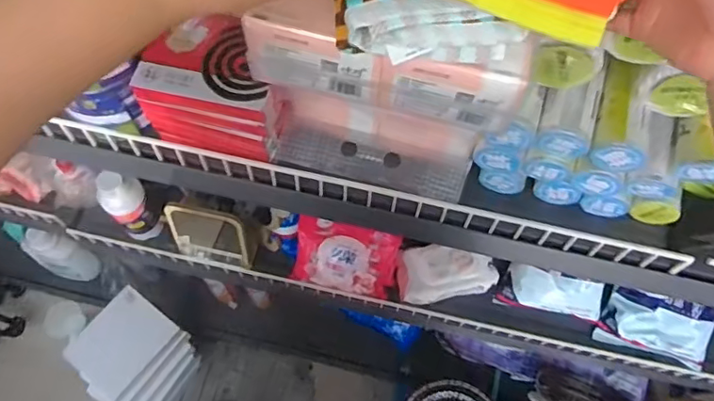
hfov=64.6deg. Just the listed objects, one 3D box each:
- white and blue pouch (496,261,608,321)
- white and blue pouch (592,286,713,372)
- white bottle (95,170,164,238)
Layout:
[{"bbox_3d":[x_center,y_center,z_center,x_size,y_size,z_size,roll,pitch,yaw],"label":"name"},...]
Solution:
[{"bbox_3d":[0.318,0.144,0.928,0.159,0.040,0.072,9,107,14],"label":"white and blue pouch"},{"bbox_3d":[0.476,0.197,0.904,0.155,0.041,0.097,15,97,23],"label":"white and blue pouch"},{"bbox_3d":[-0.362,0.008,0.900,0.061,0.163,0.053,-38,71,-16],"label":"white bottle"}]

